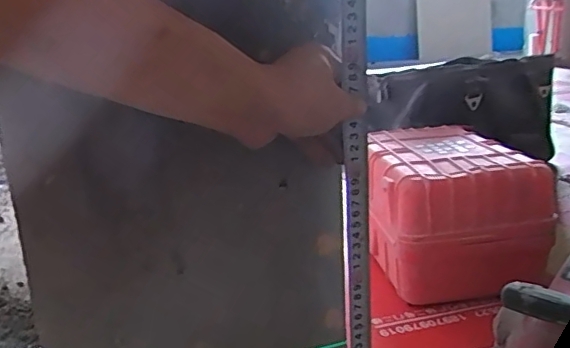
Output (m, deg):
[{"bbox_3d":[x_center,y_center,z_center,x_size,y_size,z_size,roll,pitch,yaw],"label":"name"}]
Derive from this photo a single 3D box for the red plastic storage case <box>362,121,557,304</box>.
[{"bbox_3d":[0.261,0.060,0.932,0.222,0.203,0.284,-5,17,-4],"label":"red plastic storage case"}]

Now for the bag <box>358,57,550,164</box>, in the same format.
[{"bbox_3d":[0.429,-0.146,1.303,0.466,0.219,0.115,-9,17,-17],"label":"bag"}]

